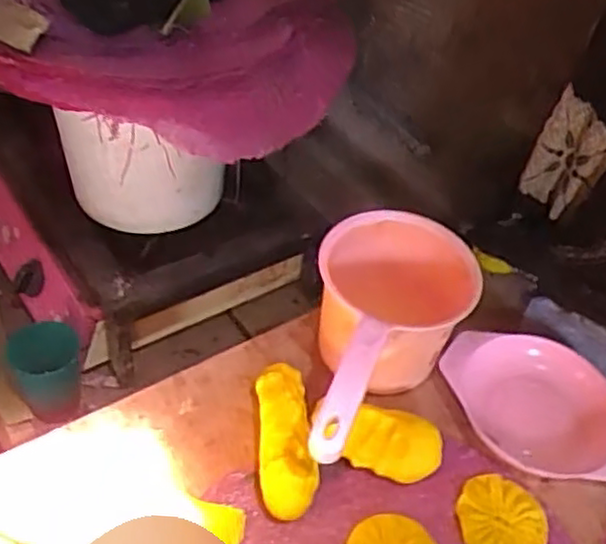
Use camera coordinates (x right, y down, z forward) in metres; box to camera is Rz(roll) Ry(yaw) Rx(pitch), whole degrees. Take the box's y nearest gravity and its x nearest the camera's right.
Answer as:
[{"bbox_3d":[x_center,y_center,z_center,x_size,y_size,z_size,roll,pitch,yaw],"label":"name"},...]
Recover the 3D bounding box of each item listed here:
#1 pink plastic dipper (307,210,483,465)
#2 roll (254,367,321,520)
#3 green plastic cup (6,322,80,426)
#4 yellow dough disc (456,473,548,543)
[{"bbox_3d":[0.042,0.068,0.632,0.129,0.128,0.245,29,49,21],"label":"pink plastic dipper"},{"bbox_3d":[-0.015,0.144,0.616,0.045,0.045,0.135,-1,47,-6],"label":"roll"},{"bbox_3d":[-0.291,0.117,0.827,0.076,0.097,0.080,-10,47,-16],"label":"green plastic cup"},{"bbox_3d":[0.167,0.207,0.601,0.073,0.006,0.077,3,46,-3],"label":"yellow dough disc"}]

